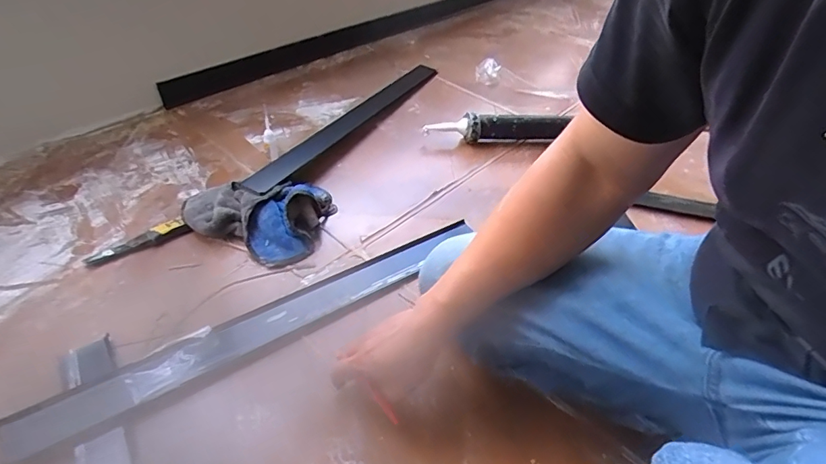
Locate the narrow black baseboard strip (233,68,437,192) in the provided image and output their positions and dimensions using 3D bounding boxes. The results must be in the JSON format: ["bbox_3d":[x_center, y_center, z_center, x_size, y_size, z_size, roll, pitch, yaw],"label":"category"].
[{"bbox_3d":[-0.125,-0.262,1.076,0.075,0.013,0.698,18,41,22],"label":"narrow black baseboard strip"}]

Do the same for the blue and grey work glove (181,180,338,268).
[{"bbox_3d":[-0.251,-0.032,0.792,0.242,0.061,0.197,-8,44,-14],"label":"blue and grey work glove"}]

